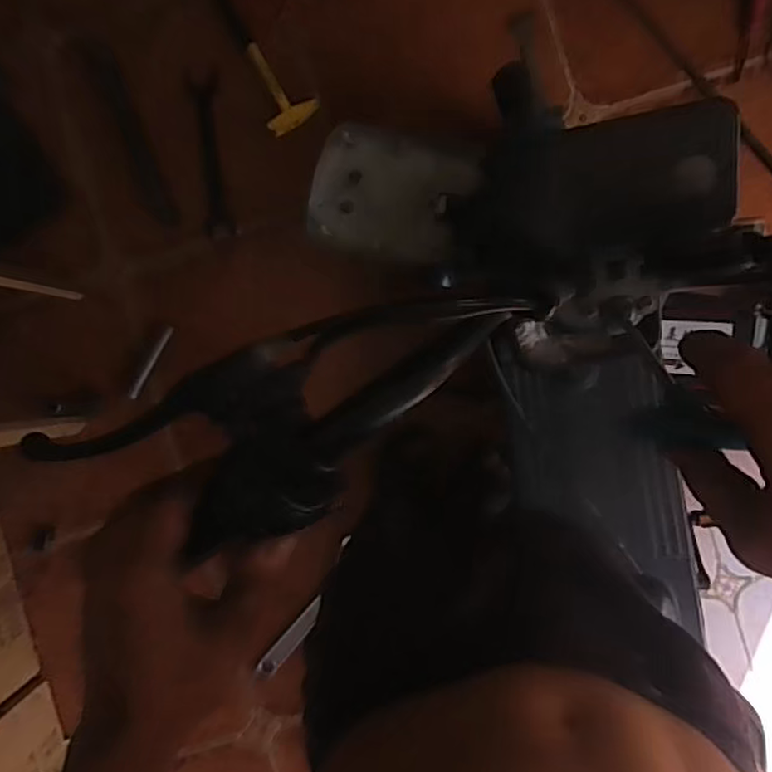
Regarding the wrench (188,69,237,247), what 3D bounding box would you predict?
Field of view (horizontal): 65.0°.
[{"bbox_3d":[-0.341,-0.446,1.185,0.054,0.021,0.309,-4,97,1],"label":"wrench"}]

